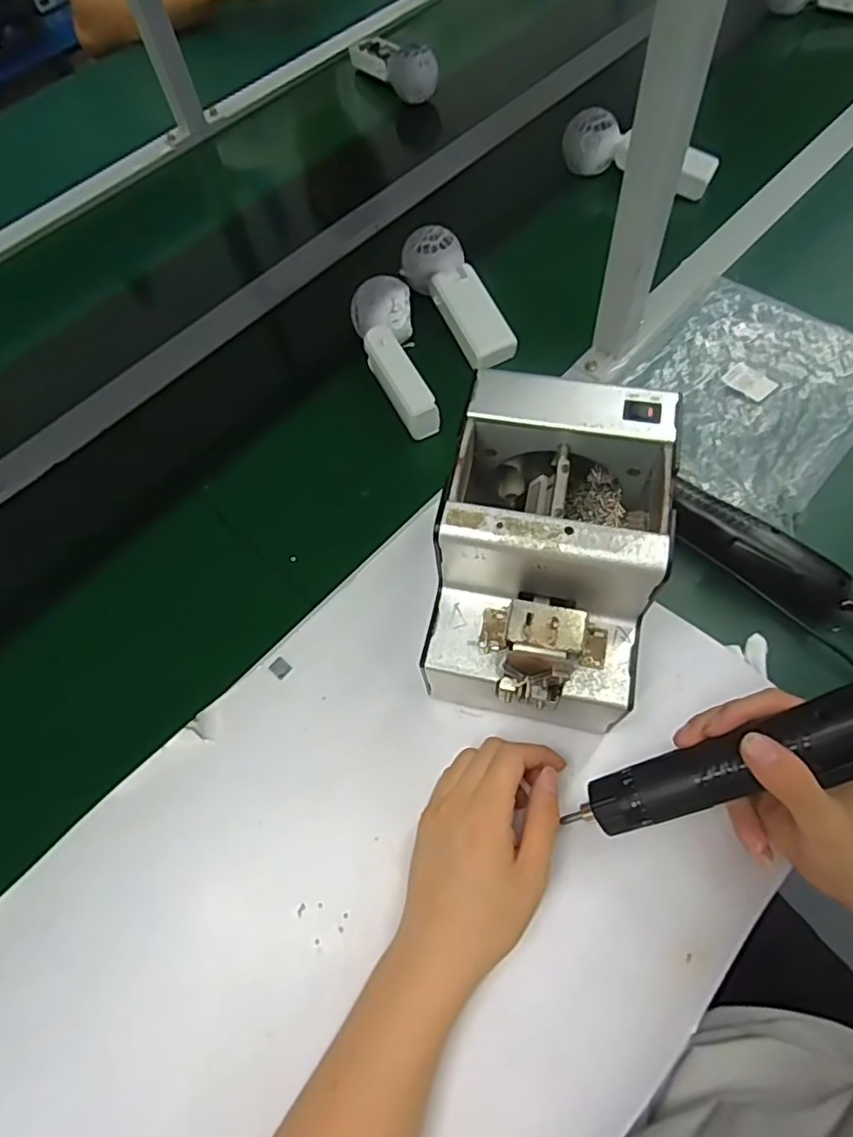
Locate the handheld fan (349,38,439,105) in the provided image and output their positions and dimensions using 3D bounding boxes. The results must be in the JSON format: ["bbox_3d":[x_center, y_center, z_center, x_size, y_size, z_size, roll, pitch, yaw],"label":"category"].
[{"bbox_3d":[-0.047,-0.702,0.838,0.058,0.054,0.183,-30,68,-11],"label":"handheld fan"}]

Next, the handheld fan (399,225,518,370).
[{"bbox_3d":[0.033,-0.265,0.598,0.054,0.050,0.159,-27,68,-10],"label":"handheld fan"}]

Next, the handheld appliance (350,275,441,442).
[{"bbox_3d":[-0.030,-0.189,0.561,0.053,0.054,0.166,-11,66,-3],"label":"handheld appliance"}]

